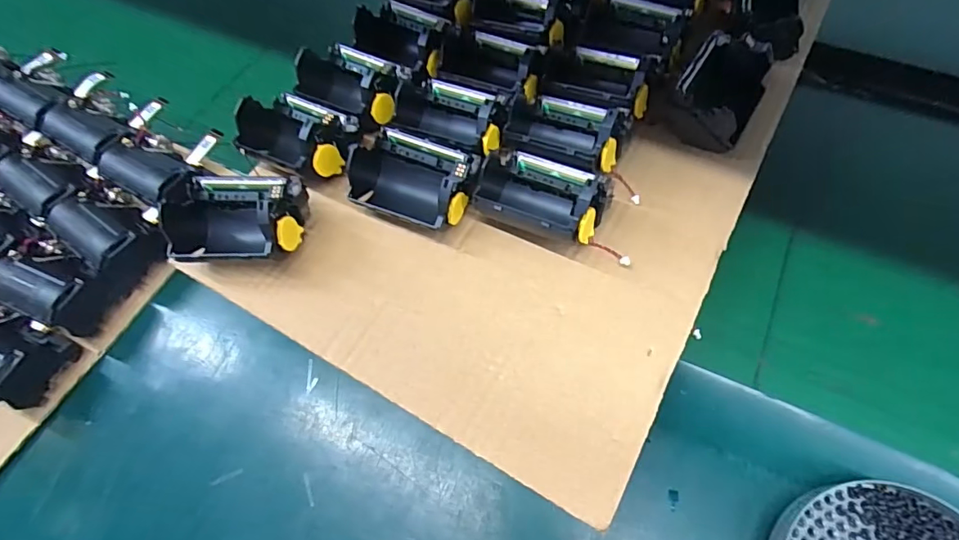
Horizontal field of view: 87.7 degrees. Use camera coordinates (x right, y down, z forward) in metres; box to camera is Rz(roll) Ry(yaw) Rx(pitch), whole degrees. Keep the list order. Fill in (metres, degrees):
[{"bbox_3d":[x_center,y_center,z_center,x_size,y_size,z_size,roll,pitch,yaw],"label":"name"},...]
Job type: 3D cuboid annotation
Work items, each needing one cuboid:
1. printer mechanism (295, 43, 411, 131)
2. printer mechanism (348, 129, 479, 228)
[{"bbox_3d":[-0.089,-0.131,0.344,0.085,0.038,0.058,36,70,18],"label":"printer mechanism"},{"bbox_3d":[-0.043,-0.057,0.306,0.078,0.040,0.054,23,67,14],"label":"printer mechanism"}]

